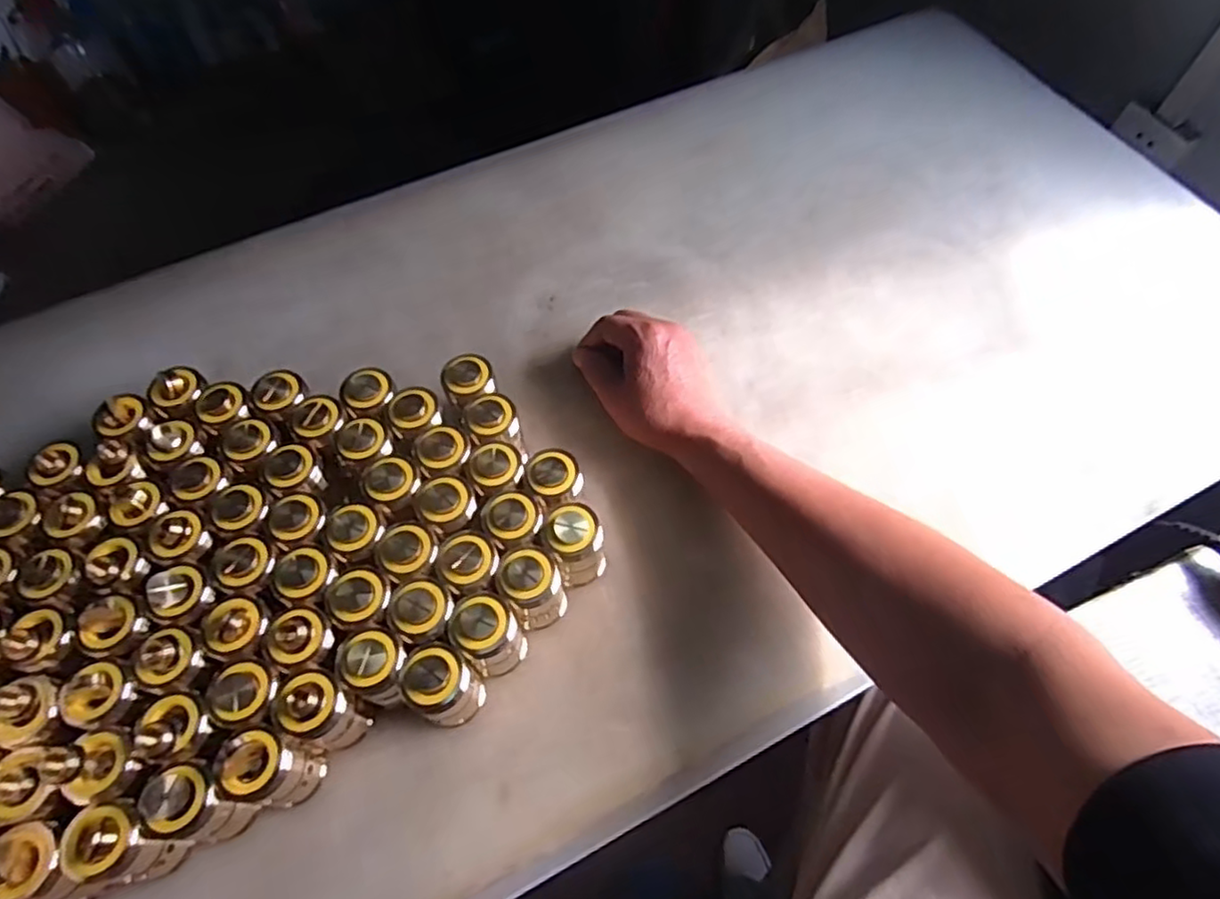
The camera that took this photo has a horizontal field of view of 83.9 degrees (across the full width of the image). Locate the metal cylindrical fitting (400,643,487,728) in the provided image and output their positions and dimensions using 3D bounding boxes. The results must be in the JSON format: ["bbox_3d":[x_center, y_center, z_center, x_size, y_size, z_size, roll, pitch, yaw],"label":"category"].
[{"bbox_3d":[-0.102,0.147,0.415,0.044,0.063,0.041,41,70,19],"label":"metal cylindrical fitting"}]

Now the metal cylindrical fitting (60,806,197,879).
[{"bbox_3d":[-0.263,0.213,0.369,0.040,0.065,0.034,0,63,0],"label":"metal cylindrical fitting"}]

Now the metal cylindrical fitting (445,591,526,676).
[{"bbox_3d":[-0.077,0.118,0.432,0.038,0.066,0.044,-40,69,-18],"label":"metal cylindrical fitting"}]

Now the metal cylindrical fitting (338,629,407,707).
[{"bbox_3d":[-0.140,0.136,0.421,0.037,0.070,0.039,0,60,0],"label":"metal cylindrical fitting"}]

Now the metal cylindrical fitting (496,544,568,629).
[{"bbox_3d":[-0.051,0.089,0.445,0.037,0.070,0.039,0,63,0],"label":"metal cylindrical fitting"}]

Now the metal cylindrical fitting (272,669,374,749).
[{"bbox_3d":[-0.172,0.156,0.408,0.038,0.070,0.039,0,63,0],"label":"metal cylindrical fitting"}]

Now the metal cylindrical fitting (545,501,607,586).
[{"bbox_3d":[-0.022,0.064,0.459,0.036,0.069,0.034,-7,63,-3],"label":"metal cylindrical fitting"}]

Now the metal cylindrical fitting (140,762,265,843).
[{"bbox_3d":[-0.229,0.200,0.384,0.037,0.067,0.037,0,63,0],"label":"metal cylindrical fitting"}]

